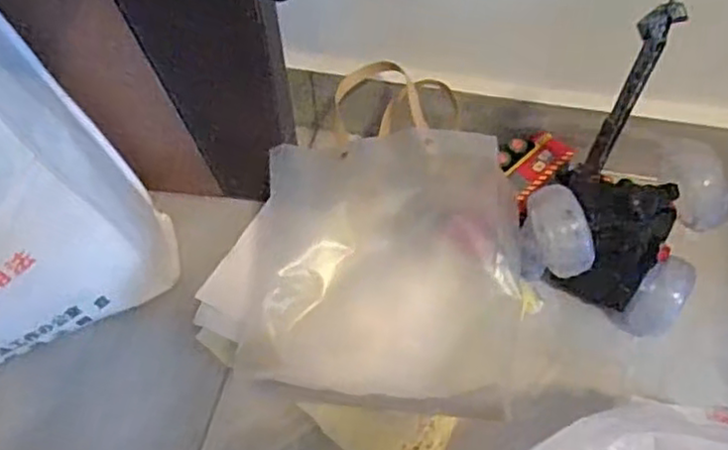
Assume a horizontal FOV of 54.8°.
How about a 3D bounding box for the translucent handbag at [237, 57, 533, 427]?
[{"bbox_3d":[0.020,-0.009,0.608,0.238,0.077,0.341,8,56,8],"label":"translucent handbag"}]

